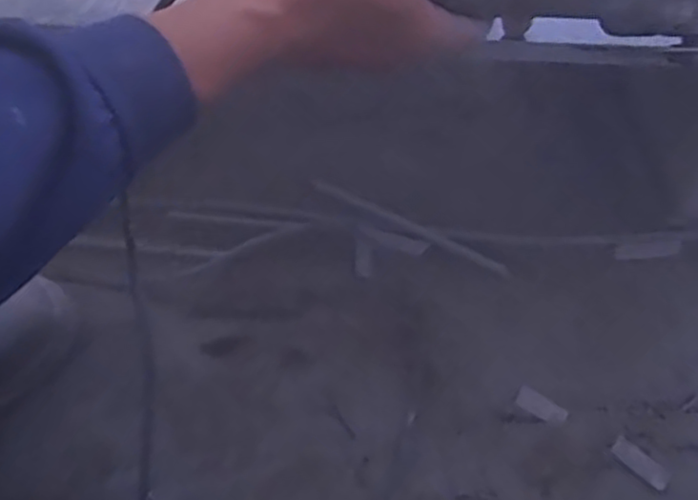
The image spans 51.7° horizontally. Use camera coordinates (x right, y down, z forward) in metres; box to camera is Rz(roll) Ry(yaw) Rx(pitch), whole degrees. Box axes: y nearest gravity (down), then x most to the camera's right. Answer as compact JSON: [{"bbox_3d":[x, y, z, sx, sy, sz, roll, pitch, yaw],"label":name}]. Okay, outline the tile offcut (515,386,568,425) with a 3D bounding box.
[{"bbox_3d":[0.153,0.125,0.575,0.041,0.004,0.018,28,60,21],"label":"tile offcut"}]

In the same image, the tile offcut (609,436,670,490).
[{"bbox_3d":[0.224,0.163,0.551,0.046,0.004,0.017,34,62,24],"label":"tile offcut"}]

